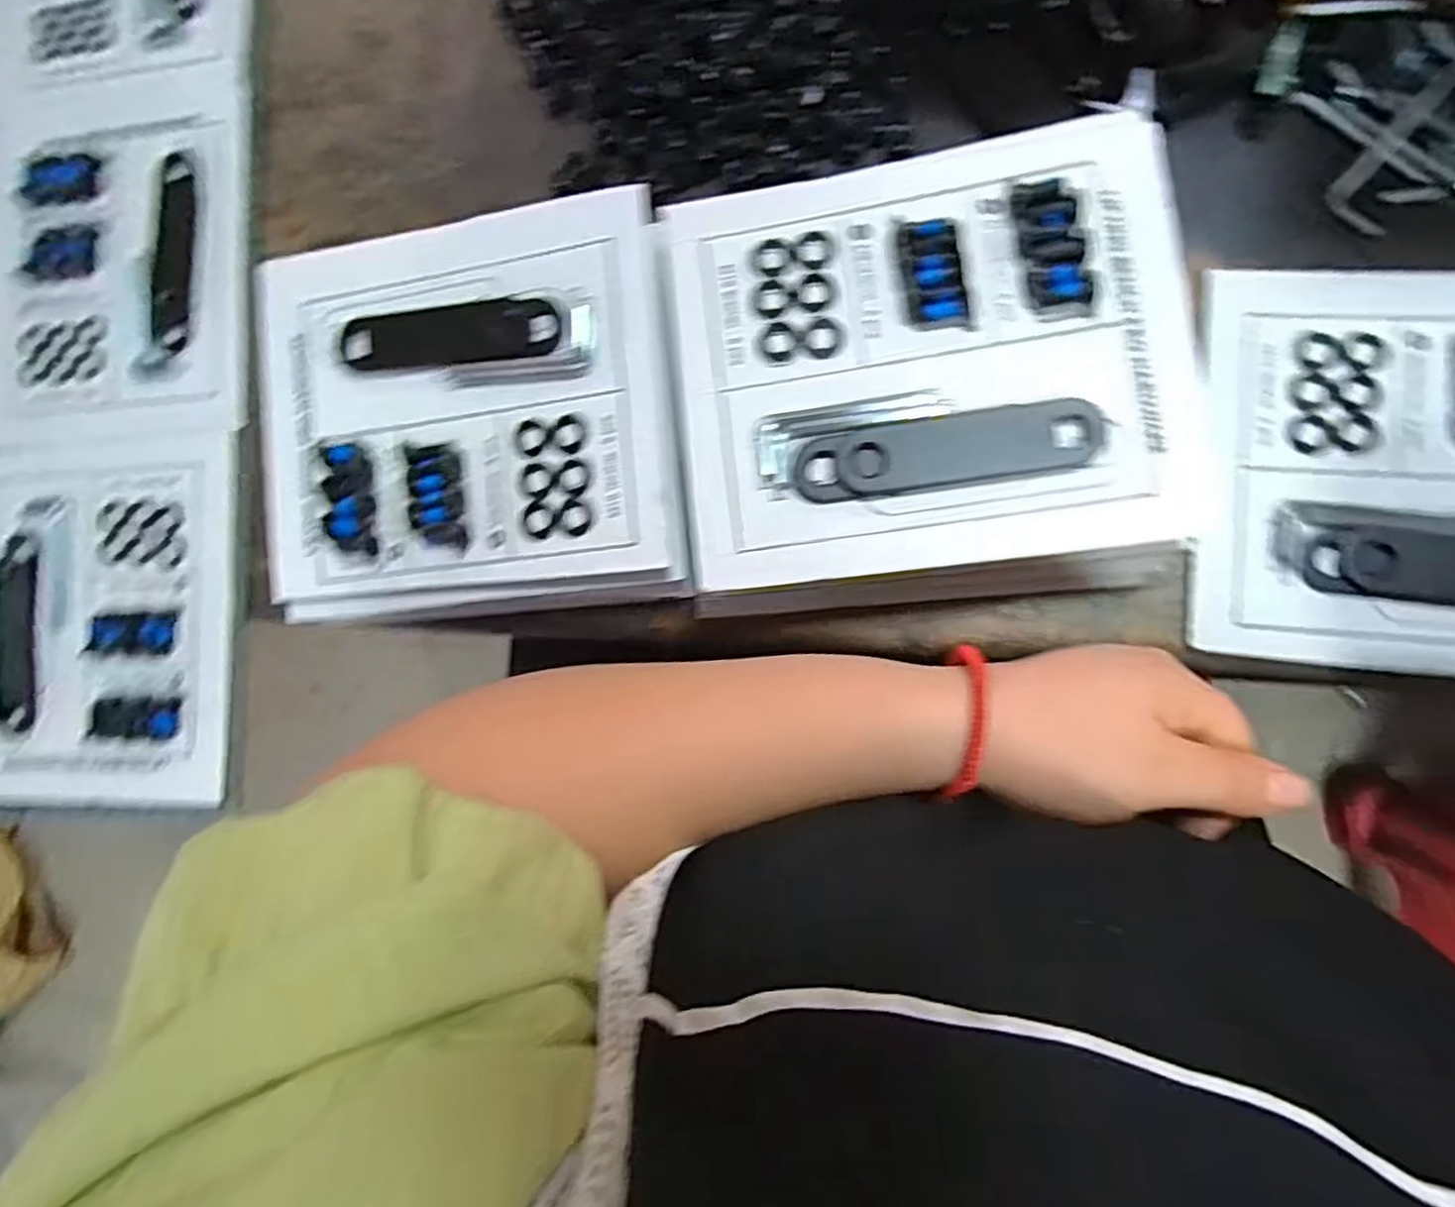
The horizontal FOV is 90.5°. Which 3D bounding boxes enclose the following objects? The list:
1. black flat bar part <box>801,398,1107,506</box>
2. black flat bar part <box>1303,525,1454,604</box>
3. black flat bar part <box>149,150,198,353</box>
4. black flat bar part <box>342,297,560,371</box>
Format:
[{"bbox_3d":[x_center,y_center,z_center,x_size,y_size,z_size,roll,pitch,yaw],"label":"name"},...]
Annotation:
[{"bbox_3d":[0.096,-0.067,0.320,0.128,0.008,0.031,-8,85,8],"label":"black flat bar part"},{"bbox_3d":[0.321,-0.017,0.329,0.092,0.007,0.032,9,87,22],"label":"black flat bar part"},{"bbox_3d":[-0.353,-0.223,0.457,0.030,0.005,0.123,1,86,9],"label":"black flat bar part"},{"bbox_3d":[-0.146,-0.141,0.374,0.121,0.012,0.026,0,86,9],"label":"black flat bar part"}]

